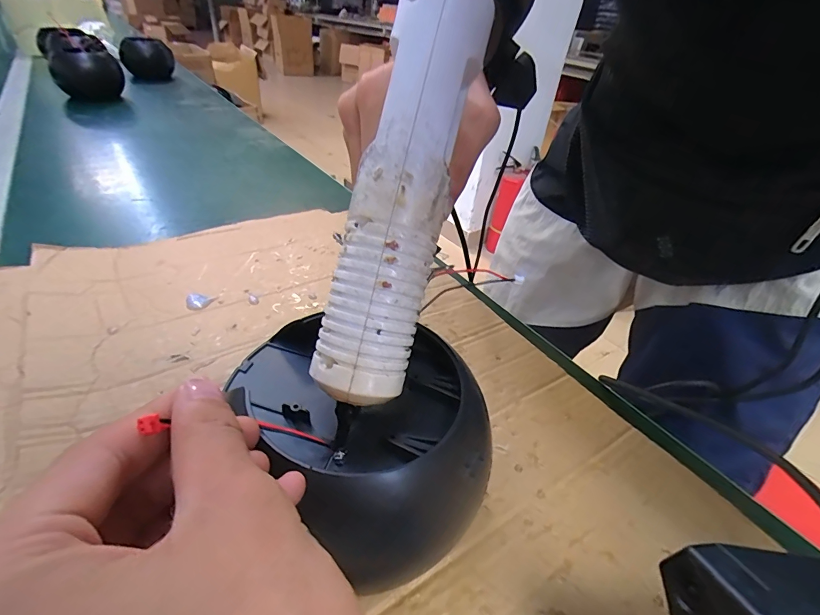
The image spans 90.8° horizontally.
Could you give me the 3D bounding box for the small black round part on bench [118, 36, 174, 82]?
[{"bbox_3d":[-0.729,-0.690,1.122,0.128,0.102,0.114,-14,41,-25],"label":"small black round part on bench"}]

